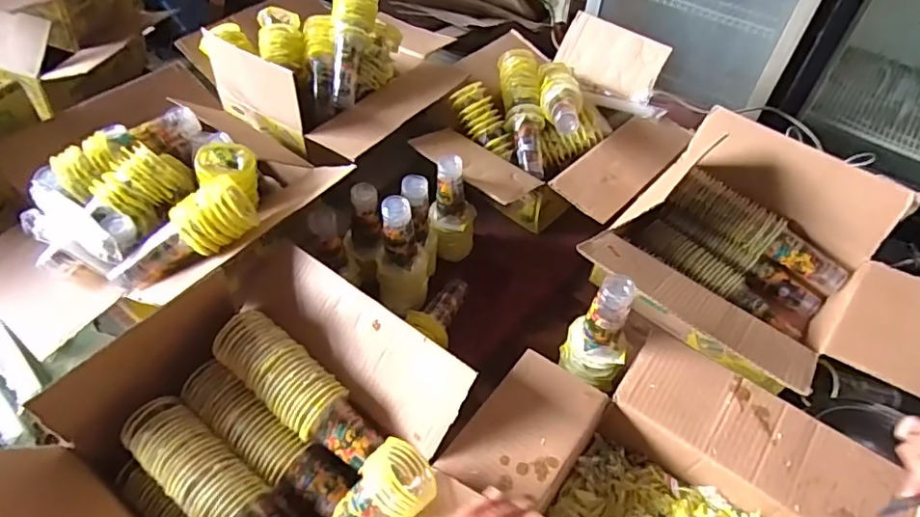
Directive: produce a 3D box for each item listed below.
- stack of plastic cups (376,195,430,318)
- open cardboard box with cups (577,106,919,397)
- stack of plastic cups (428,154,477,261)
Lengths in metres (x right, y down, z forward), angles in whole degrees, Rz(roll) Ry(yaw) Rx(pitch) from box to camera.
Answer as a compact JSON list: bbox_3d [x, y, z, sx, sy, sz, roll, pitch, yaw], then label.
[{"bbox_3d":[-0.091,-0.002,0.829,0.073,0.199,0.071,27,53,18],"label":"stack of plastic cups"},{"bbox_3d":[0.470,0.032,0.837,0.437,0.223,0.399,37,57,24],"label":"open cardboard box with cups"},{"bbox_3d":[-0.012,-0.078,0.934,0.079,0.195,0.065,6,50,0],"label":"stack of plastic cups"}]

